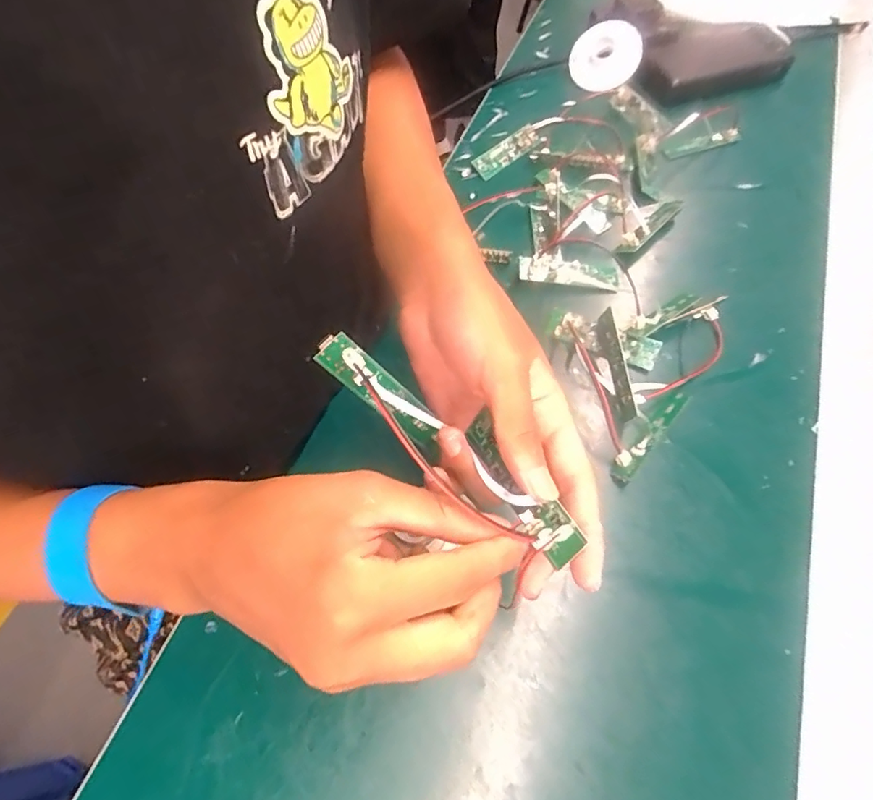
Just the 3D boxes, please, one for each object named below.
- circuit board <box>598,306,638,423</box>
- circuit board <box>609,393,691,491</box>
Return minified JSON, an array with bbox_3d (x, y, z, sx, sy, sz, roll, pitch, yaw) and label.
[{"bbox_3d":[0.126,-0.024,0.360,0.007,0.021,0.078,-8,77,-4],"label":"circuit board"},{"bbox_3d":[0.143,0.024,0.346,0.015,0.009,0.088,38,68,18],"label":"circuit board"}]

